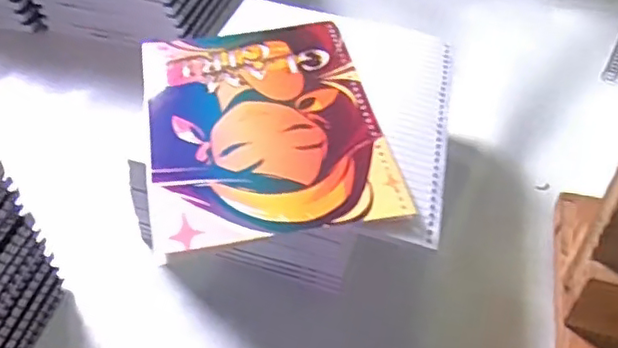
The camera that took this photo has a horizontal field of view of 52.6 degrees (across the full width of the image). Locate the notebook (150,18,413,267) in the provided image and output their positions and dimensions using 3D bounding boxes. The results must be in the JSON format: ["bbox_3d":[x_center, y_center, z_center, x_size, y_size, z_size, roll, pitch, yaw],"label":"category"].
[{"bbox_3d":[-0.031,-0.036,0.409,0.144,0.005,0.194,-10,48,-8],"label":"notebook"}]

